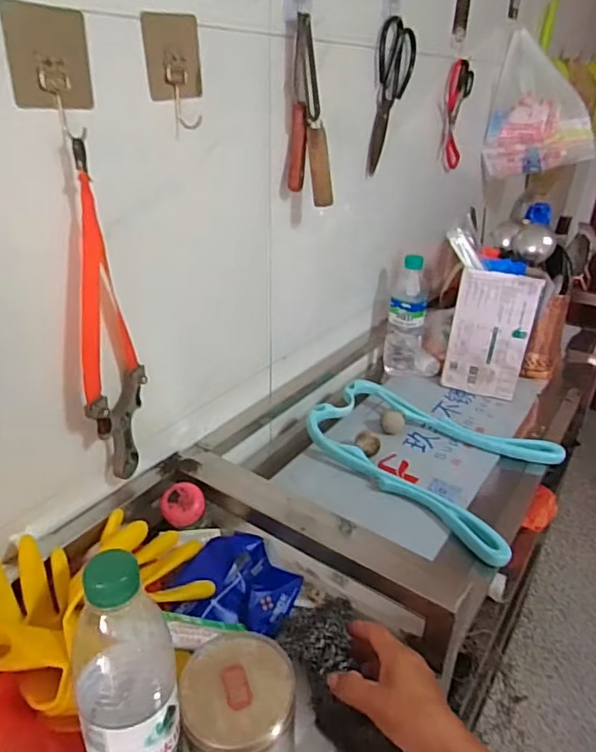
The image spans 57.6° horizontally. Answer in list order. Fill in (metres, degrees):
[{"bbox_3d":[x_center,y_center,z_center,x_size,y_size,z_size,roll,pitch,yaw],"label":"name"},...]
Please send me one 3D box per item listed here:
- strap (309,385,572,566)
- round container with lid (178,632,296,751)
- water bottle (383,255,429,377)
[{"bbox_3d":[0.187,0.103,0.771,0.323,0.049,0.250,25,36,35],"label":"strap"},{"bbox_3d":[-0.045,0.261,0.414,0.081,0.080,0.085,1,29,-1],"label":"round container with lid"},{"bbox_3d":[0.197,-0.104,0.969,0.069,0.218,0.072,6,29,7],"label":"water bottle"}]

